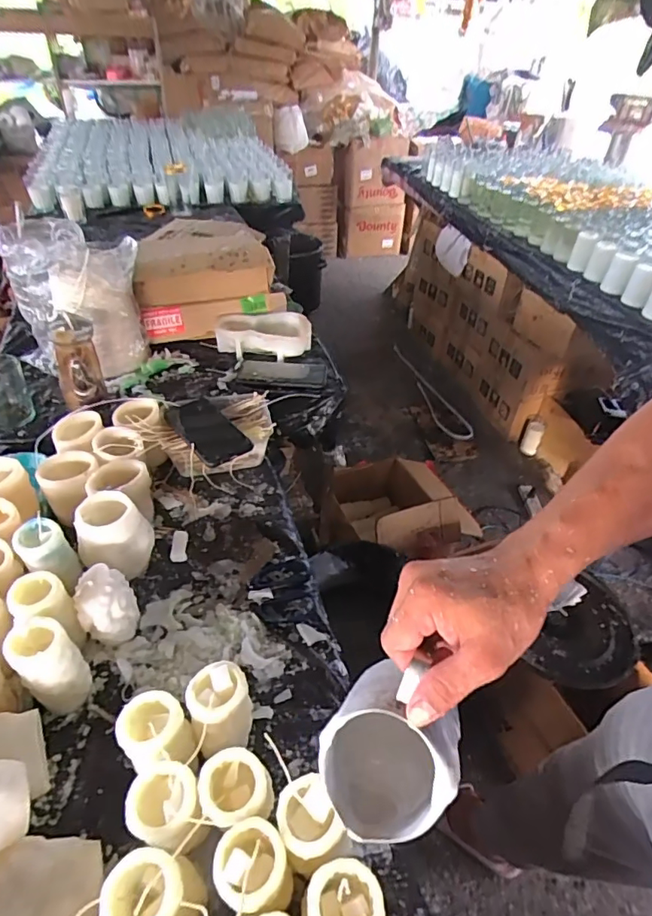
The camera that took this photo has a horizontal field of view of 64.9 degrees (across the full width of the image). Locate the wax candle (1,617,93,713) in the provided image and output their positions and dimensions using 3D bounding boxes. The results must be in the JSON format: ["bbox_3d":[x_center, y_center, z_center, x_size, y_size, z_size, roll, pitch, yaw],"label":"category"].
[{"bbox_3d":[-0.273,0.209,0.511,0.053,0.101,0.051,2,41,-2],"label":"wax candle"}]

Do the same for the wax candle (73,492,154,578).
[{"bbox_3d":[-0.255,0.100,0.626,0.075,0.098,0.064,5,41,2],"label":"wax candle"}]

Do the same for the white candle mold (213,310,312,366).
[{"bbox_3d":[-0.120,-0.234,0.987,0.178,0.050,0.105,-4,41,-9],"label":"white candle mold"}]

